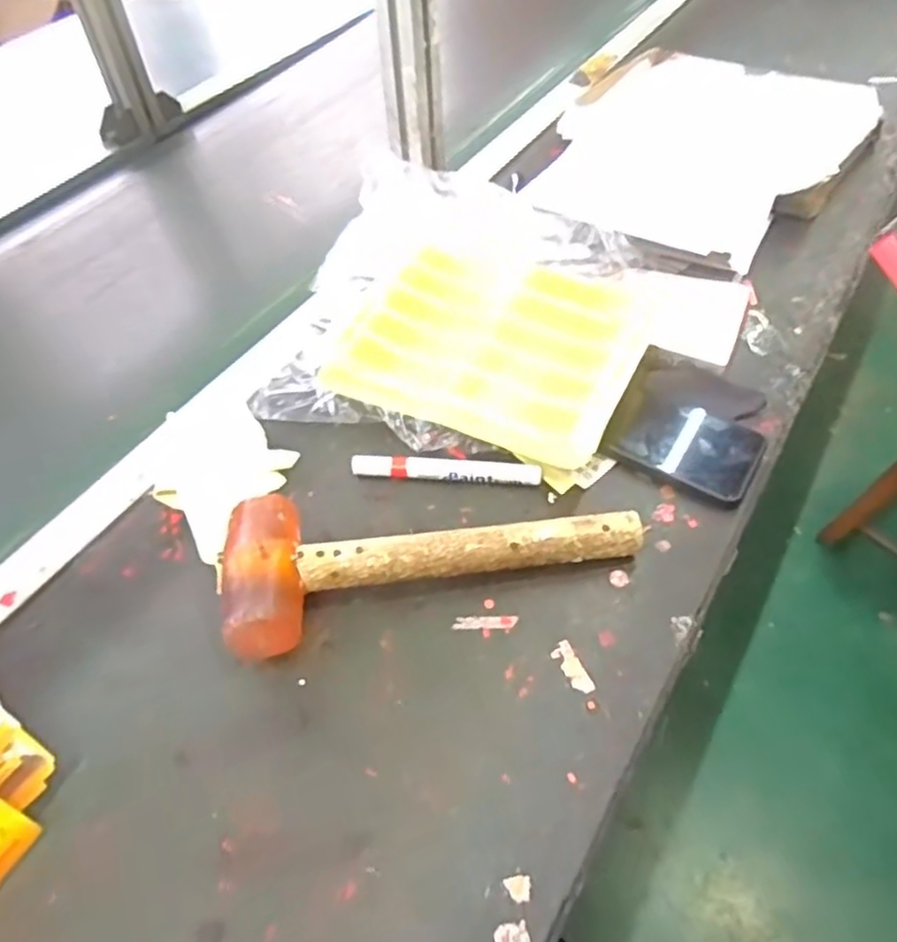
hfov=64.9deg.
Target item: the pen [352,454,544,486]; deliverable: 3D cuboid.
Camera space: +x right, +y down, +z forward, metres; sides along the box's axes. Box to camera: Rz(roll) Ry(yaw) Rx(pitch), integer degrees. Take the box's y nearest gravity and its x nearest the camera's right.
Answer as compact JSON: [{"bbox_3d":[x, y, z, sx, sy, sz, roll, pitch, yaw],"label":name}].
[{"bbox_3d":[-0.001,-0.002,0.549,0.145,0.013,0.019,3,53,5],"label":"pen"}]

